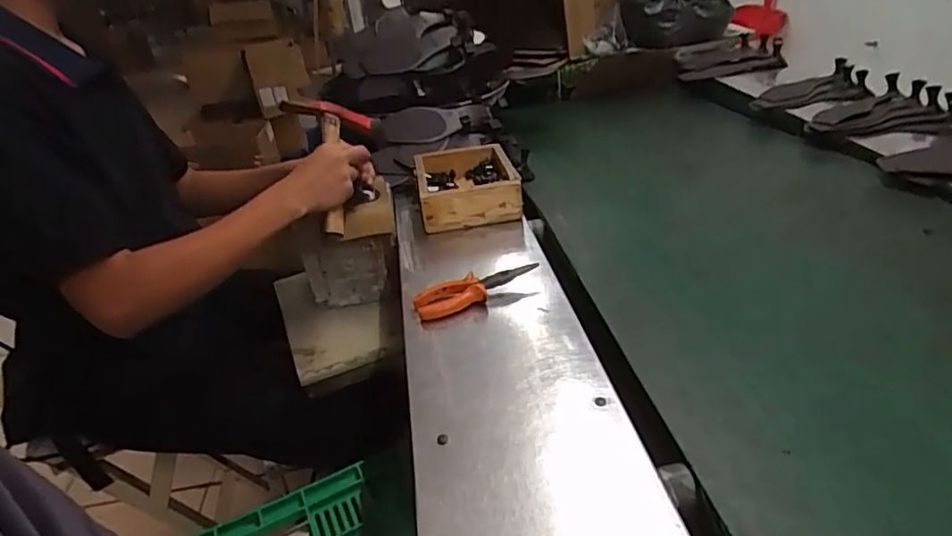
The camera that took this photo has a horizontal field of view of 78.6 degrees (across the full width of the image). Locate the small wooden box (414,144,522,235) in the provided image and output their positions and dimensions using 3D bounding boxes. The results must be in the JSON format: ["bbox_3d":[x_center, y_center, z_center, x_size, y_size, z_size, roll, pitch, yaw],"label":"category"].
[{"bbox_3d":[-0.014,-0.128,0.940,0.154,0.070,0.192,-9,31,-4],"label":"small wooden box"}]

